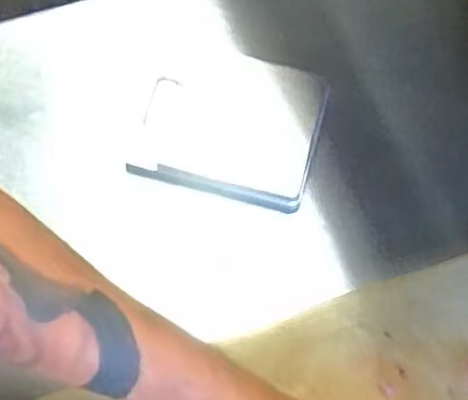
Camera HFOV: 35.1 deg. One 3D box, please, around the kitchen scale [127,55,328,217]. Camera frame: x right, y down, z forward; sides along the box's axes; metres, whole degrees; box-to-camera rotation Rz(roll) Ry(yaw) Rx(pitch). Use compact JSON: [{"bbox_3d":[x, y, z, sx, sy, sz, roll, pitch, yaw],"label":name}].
[{"bbox_3d":[-0.002,-0.054,0.519,0.121,0.017,0.103,15,67,5],"label":"kitchen scale"}]

